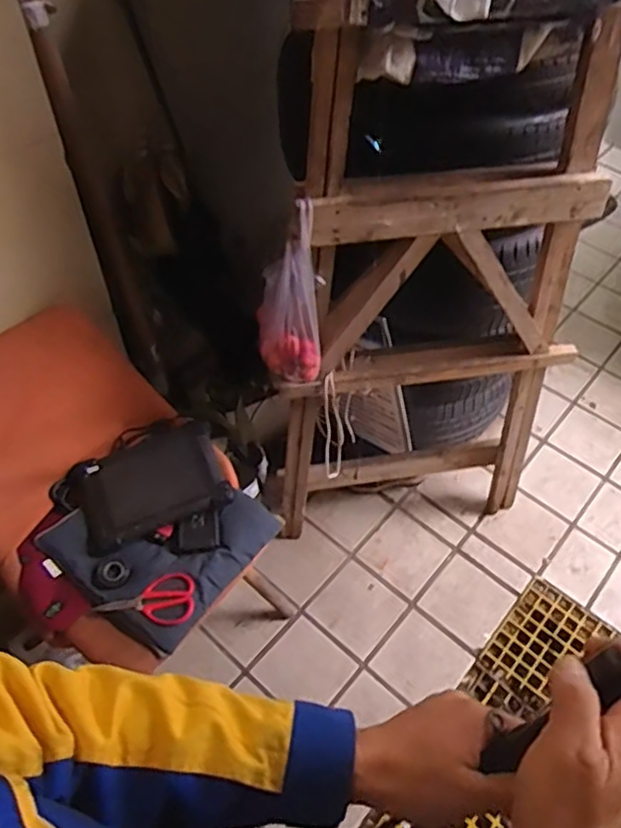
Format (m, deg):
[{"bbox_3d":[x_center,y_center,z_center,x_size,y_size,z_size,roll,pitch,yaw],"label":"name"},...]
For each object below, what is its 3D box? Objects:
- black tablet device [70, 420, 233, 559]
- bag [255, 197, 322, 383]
[{"bbox_3d":[-0.344,0.147,1.363,0.301,0.031,0.219,-25,58,-6],"label":"black tablet device"},{"bbox_3d":[-0.045,-0.225,1.251,0.112,0.338,0.147,-10,53,-9],"label":"bag"}]

